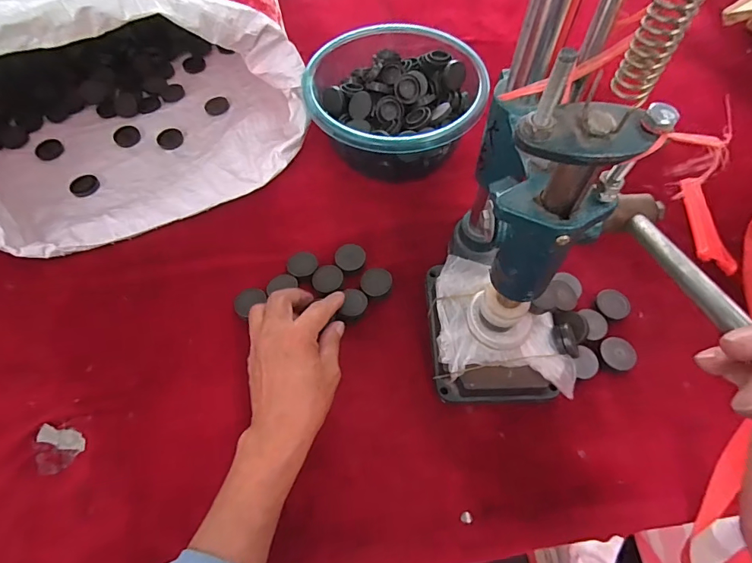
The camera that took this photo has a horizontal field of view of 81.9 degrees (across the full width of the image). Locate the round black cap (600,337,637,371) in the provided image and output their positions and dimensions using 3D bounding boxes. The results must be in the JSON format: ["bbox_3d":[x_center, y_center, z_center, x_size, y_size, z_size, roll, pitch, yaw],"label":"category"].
[{"bbox_3d":[0.234,0.070,0.418,0.032,0.009,0.029,14,62,9],"label":"round black cap"}]

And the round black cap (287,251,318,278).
[{"bbox_3d":[-0.080,-0.017,0.476,0.032,0.012,0.032,0,61,1],"label":"round black cap"}]

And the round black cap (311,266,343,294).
[{"bbox_3d":[-0.051,-0.002,0.463,0.032,0.010,0.030,0,61,1],"label":"round black cap"}]

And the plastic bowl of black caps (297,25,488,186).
[{"bbox_3d":[0.026,-0.224,0.538,0.208,0.097,0.191,0,61,1],"label":"plastic bowl of black caps"}]

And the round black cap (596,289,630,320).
[{"bbox_3d":[0.244,0.023,0.444,0.034,0.006,0.030,-2,61,0],"label":"round black cap"}]

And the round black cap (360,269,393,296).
[{"bbox_3d":[0.001,0.002,0.461,0.032,0.012,0.031,0,61,1],"label":"round black cap"}]

